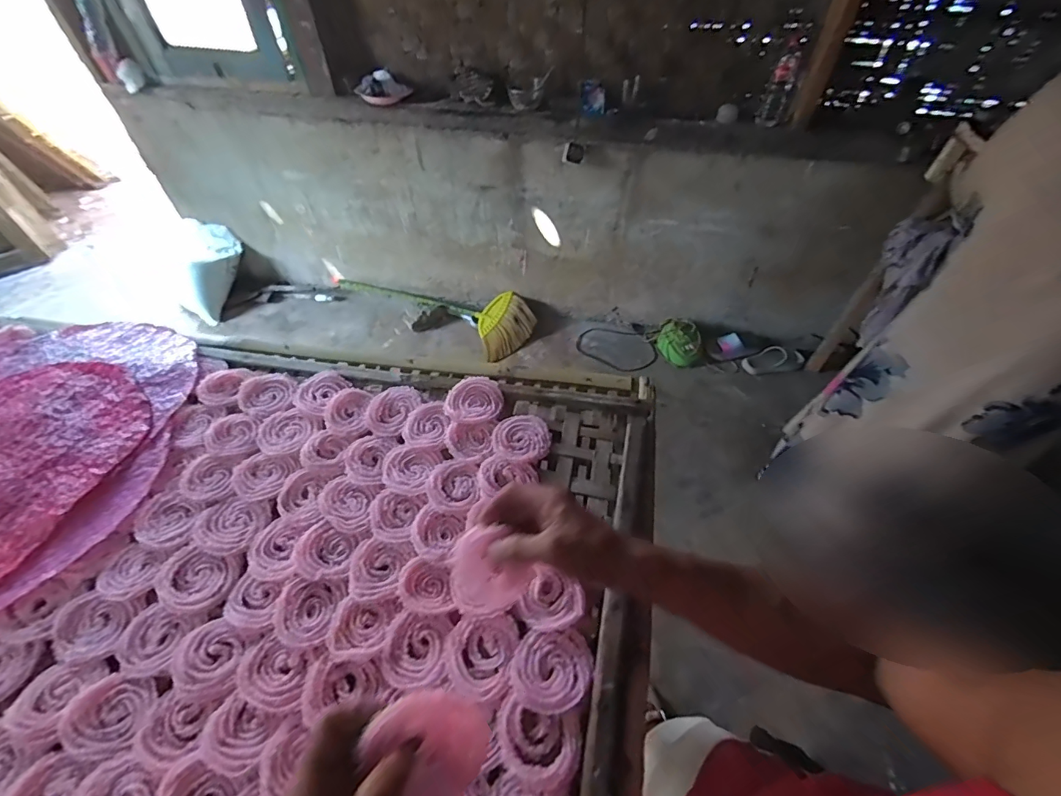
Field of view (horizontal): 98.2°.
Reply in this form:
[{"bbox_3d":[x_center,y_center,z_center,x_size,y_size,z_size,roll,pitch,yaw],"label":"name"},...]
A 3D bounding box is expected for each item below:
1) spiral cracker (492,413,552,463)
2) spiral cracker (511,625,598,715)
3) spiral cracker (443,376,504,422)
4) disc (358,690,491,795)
[{"bbox_3d":[-0.011,0.050,0.612,0.075,0.008,0.075,1,52,-1],"label":"spiral cracker"},{"bbox_3d":[0.022,0.267,0.453,0.080,0.009,0.069,-4,53,-4],"label":"spiral cracker"},{"bbox_3d":[-0.079,0.002,0.645,0.078,0.015,0.074,1,52,-1],"label":"spiral cracker"},{"bbox_3d":[-0.066,0.218,0.285,0.069,0.015,0.062,33,73,-6],"label":"disc"}]

